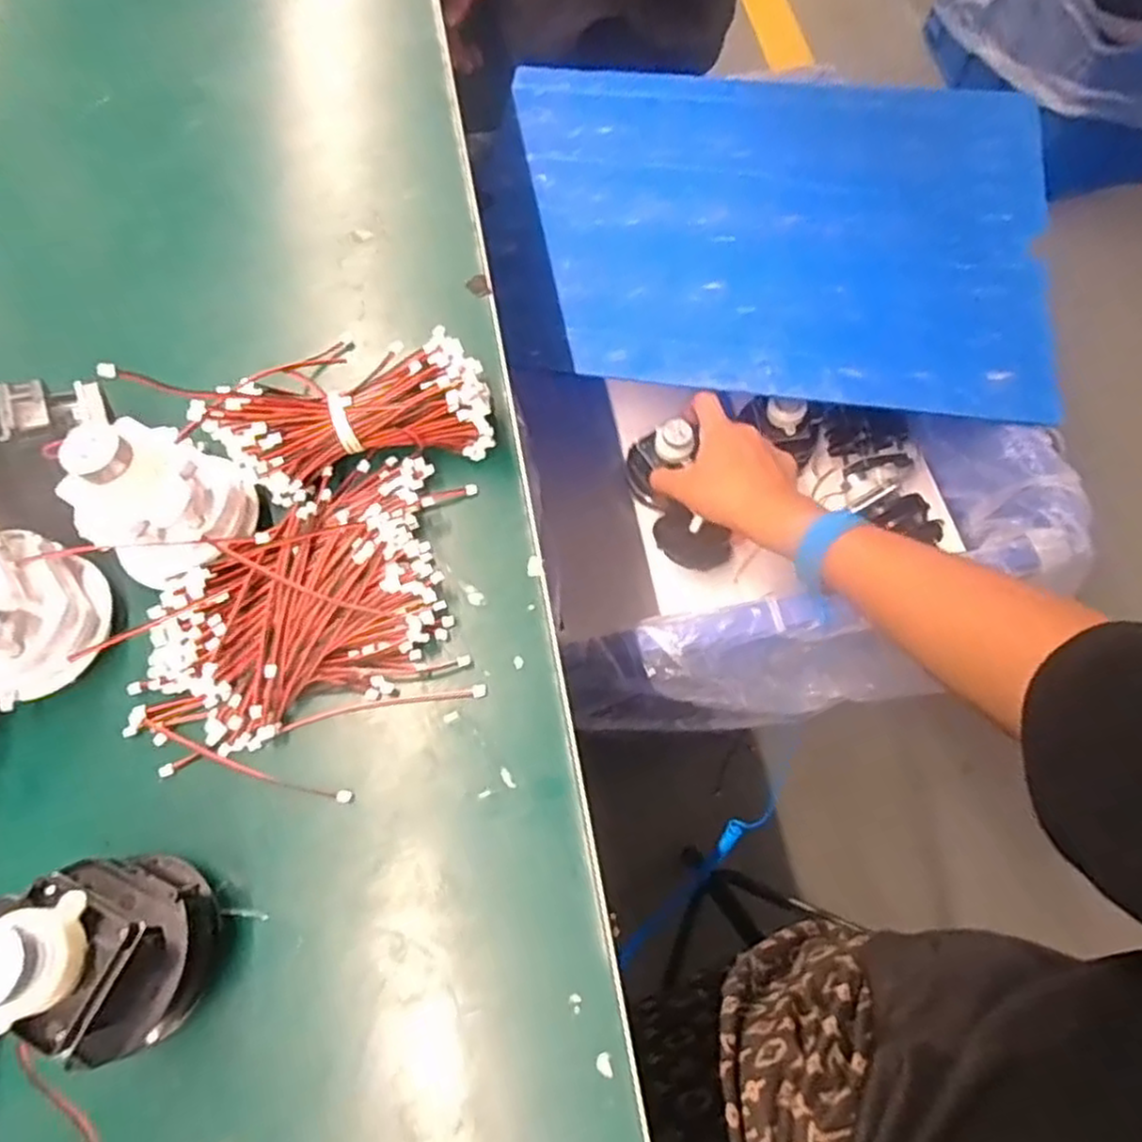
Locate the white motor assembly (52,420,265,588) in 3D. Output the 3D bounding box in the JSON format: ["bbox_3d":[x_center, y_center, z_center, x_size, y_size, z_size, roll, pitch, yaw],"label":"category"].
[{"bbox_3d":[-0.188,-0.036,0.325,0.062,0.072,0.067,8,69,6],"label":"white motor assembly"}]

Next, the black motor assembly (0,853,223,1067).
[{"bbox_3d":[-0.169,0.138,0.262,0.052,0.087,0.066,-19,69,-5],"label":"black motor assembly"}]

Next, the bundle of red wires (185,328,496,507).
[{"bbox_3d":[-0.107,-0.078,0.363,0.131,0.047,0.065,-17,69,-4],"label":"bundle of red wires"}]

